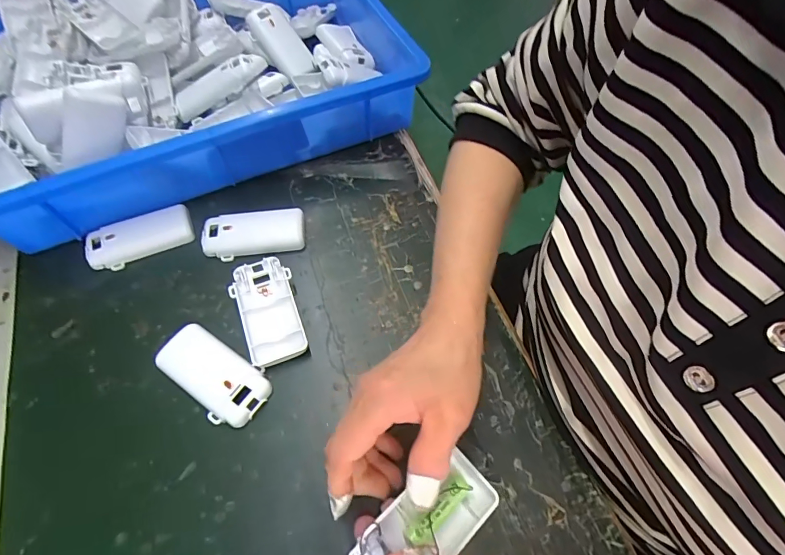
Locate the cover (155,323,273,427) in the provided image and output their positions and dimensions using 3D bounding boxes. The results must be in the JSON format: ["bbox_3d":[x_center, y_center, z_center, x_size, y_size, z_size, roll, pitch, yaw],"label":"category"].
[{"bbox_3d":[-0.141,0.076,0.337,0.095,0.018,0.048,28,65,15],"label":"cover"}]

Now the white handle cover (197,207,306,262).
[{"bbox_3d":[-0.129,-0.041,0.397,0.092,0.015,0.040,-9,61,-4],"label":"white handle cover"}]

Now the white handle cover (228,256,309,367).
[{"bbox_3d":[-0.105,0.028,0.363,0.049,0.014,0.096,-16,62,-8],"label":"white handle cover"}]

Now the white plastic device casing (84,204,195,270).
[{"bbox_3d":[-0.235,-0.038,0.398,0.092,0.015,0.041,-22,63,-11],"label":"white plastic device casing"}]

